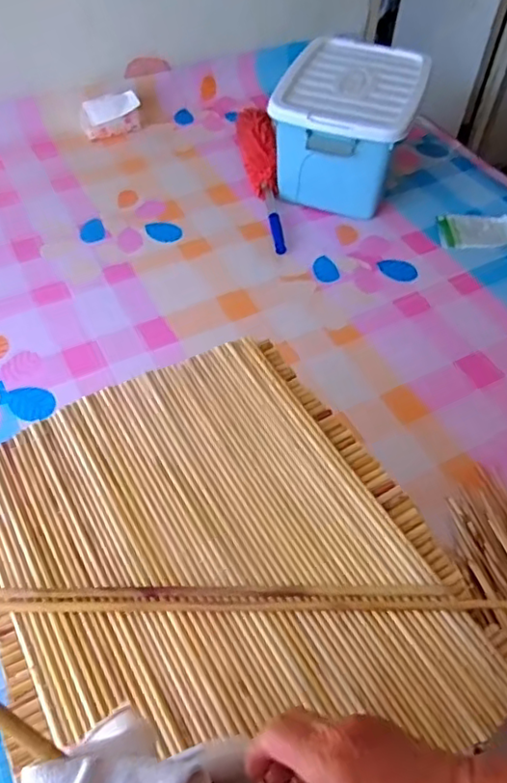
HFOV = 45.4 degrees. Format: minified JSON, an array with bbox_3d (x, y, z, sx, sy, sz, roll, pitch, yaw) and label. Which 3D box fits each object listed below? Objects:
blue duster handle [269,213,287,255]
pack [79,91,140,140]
[{"bbox_3d":[0.055,-0.359,1.373,0.027,0.014,0.135,-3,51,-6],"label":"blue duster handle"},{"bbox_3d":[-0.367,-0.708,1.566,0.154,0.113,0.072,-16,56,-16],"label":"pack"}]

